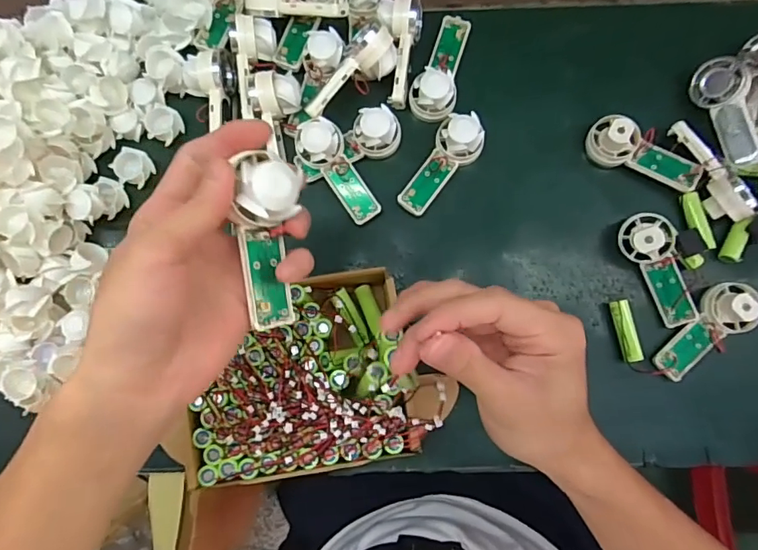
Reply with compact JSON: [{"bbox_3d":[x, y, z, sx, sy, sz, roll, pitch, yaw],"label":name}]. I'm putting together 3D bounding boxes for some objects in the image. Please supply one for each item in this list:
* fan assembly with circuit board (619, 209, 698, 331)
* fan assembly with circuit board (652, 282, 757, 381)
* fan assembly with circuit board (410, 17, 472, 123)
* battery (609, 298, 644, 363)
[{"bbox_3d":[0.229,-0.006,0.395,0.037,0.032,0.094,-28,83,-3],"label":"fan assembly with circuit board"},{"bbox_3d":[0.260,0.043,0.387,0.093,0.024,0.036,-41,83,-4],"label":"fan assembly with circuit board"},{"bbox_3d":[0.052,-0.178,0.420,0.036,0.024,0.098,12,83,3],"label":"fan assembly with circuit board"},{"bbox_3d":[0.200,0.046,0.402,0.014,0.017,0.050,-13,82,-1],"label":"battery"}]

